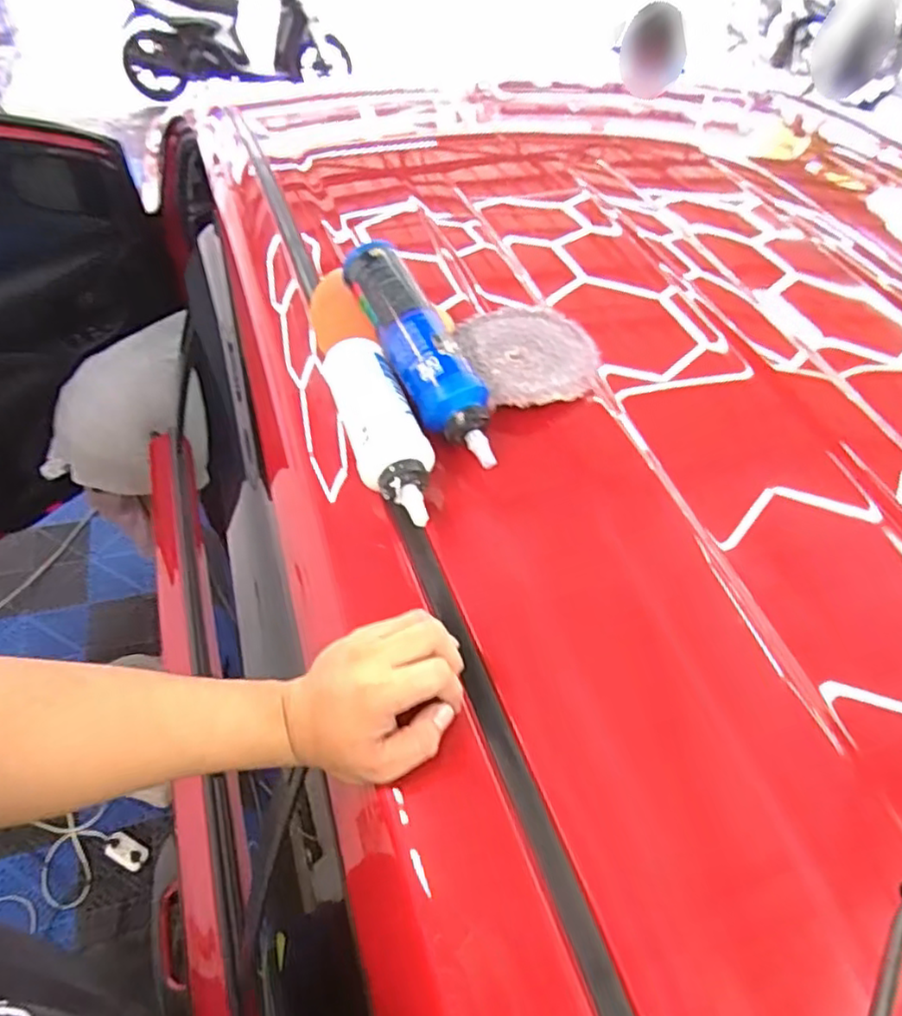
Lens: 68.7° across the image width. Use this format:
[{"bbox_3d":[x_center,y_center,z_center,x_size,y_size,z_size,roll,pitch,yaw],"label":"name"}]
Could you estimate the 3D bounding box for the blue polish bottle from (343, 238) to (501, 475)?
[{"bbox_3d":[-0.030,-0.144,0.598,0.057,0.054,0.251,-23,73,-23],"label":"blue polish bottle"}]

